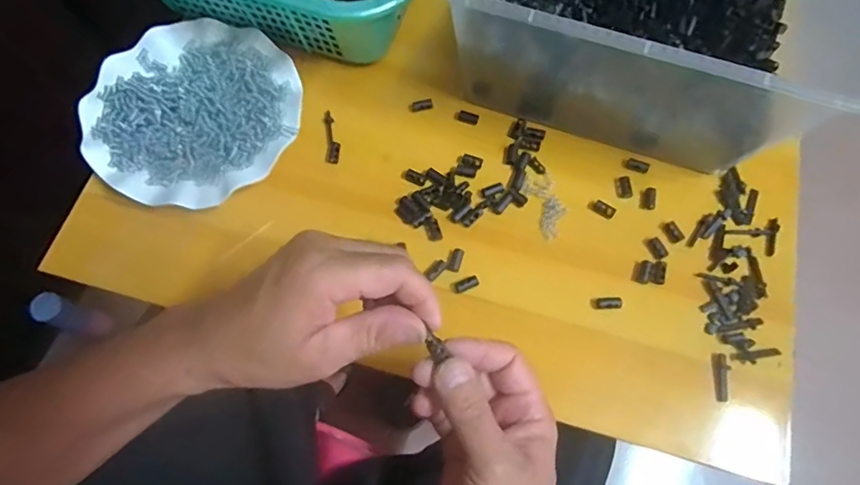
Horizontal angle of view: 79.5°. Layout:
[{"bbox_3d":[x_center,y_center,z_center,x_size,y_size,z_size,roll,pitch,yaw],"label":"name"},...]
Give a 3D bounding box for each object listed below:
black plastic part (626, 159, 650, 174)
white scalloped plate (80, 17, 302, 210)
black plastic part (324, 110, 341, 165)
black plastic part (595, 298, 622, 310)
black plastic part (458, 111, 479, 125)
[{"bbox_3d":[0.184,-0.068,0.456,0.019,0.004,0.012,23,70,7],"label":"black plastic part"},{"bbox_3d":[-0.206,-0.117,0.451,0.176,0.014,0.178,0,69,-1],"label":"white scalloped plate"},{"bbox_3d":[-0.087,-0.095,0.464,0.013,0.004,0.052,-5,69,-3],"label":"black plastic part"},{"bbox_3d":[0.143,0.048,0.412,0.021,0.004,0.009,-4,69,-3],"label":"black plastic part"},{"bbox_3d":[0.036,-0.115,0.477,0.019,0.004,0.010,15,69,4],"label":"black plastic part"}]

